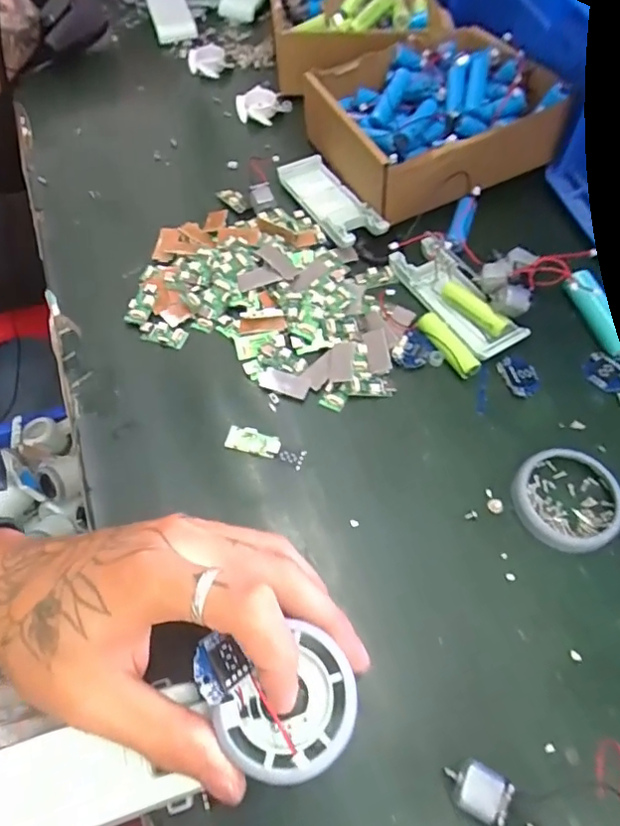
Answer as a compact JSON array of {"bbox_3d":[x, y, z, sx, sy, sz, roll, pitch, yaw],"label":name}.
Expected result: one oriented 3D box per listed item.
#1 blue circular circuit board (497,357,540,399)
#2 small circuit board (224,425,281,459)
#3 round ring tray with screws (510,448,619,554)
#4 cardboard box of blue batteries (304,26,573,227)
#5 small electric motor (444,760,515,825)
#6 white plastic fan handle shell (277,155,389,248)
[{"bbox_3d":[0.134,-0.024,0.354,0.021,0.004,0.028,-21,63,-12],"label":"blue circular circuit board"},{"bbox_3d":[-0.034,0.017,0.332,0.031,0.004,0.015,13,61,7],"label":"small circuit board"},{"bbox_3d":[0.147,0.048,0.313,0.060,0.008,0.055,0,61,-1],"label":"round ring tray with screws"},{"bbox_3d":[0.089,-0.231,0.434,0.158,0.063,0.142,-23,63,-13],"label":"cardboard box of blue batteries"},{"bbox_3d":[0.072,0.164,0.241,0.026,0.015,0.019,29,64,15],"label":"small electric motor"},{"bbox_3d":[0.014,-0.164,0.427,0.040,0.014,0.100,-27,64,-15],"label":"white plastic fan handle shell"}]

